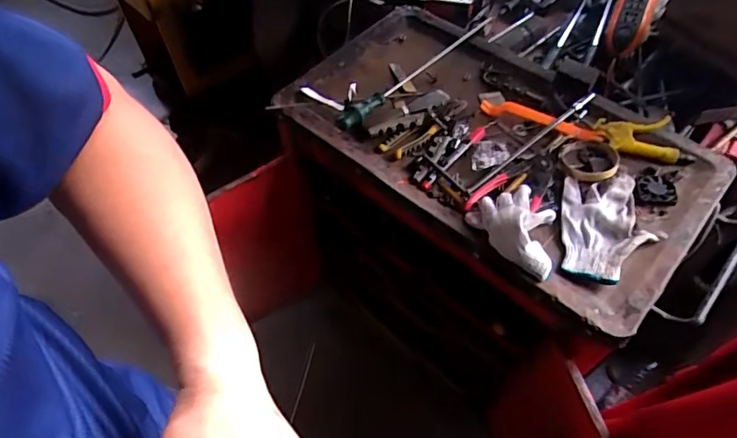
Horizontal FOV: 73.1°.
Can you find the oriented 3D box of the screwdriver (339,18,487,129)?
[{"bbox_3d":[0.088,-0.272,0.880,0.039,0.027,0.378,35,63,24],"label":"screwdriver"}]

